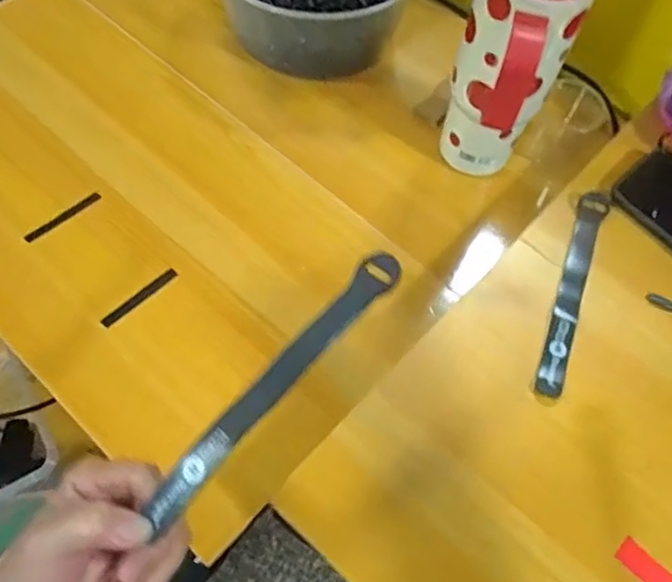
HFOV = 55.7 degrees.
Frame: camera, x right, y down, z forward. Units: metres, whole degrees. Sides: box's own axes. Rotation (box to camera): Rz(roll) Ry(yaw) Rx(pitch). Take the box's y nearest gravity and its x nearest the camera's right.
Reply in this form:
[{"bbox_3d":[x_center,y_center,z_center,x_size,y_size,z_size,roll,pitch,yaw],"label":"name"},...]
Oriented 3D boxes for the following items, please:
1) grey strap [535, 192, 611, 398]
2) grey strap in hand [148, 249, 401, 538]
[{"bbox_3d":[0.194,-0.004,0.521,0.023,0.009,0.203,18,59,15],"label":"grey strap"},{"bbox_3d":[-0.032,0.050,0.344,0.020,0.008,0.186,40,78,16],"label":"grey strap in hand"}]

